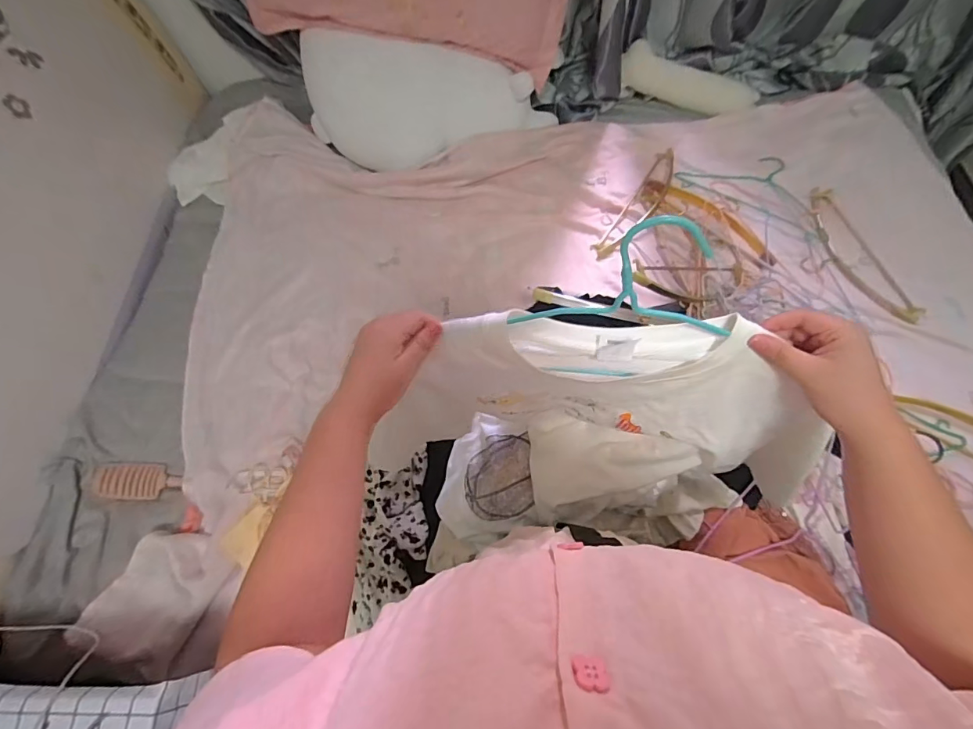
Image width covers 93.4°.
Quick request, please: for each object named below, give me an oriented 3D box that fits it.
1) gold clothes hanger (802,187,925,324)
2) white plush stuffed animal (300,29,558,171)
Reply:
[{"bbox_3d":[0.812,-0.243,1.047,0.151,0.033,0.391,-16,65,-5],"label":"gold clothes hanger"},{"bbox_3d":[-0.137,-0.664,1.168,0.629,0.264,0.158,-3,64,2],"label":"white plush stuffed animal"}]

